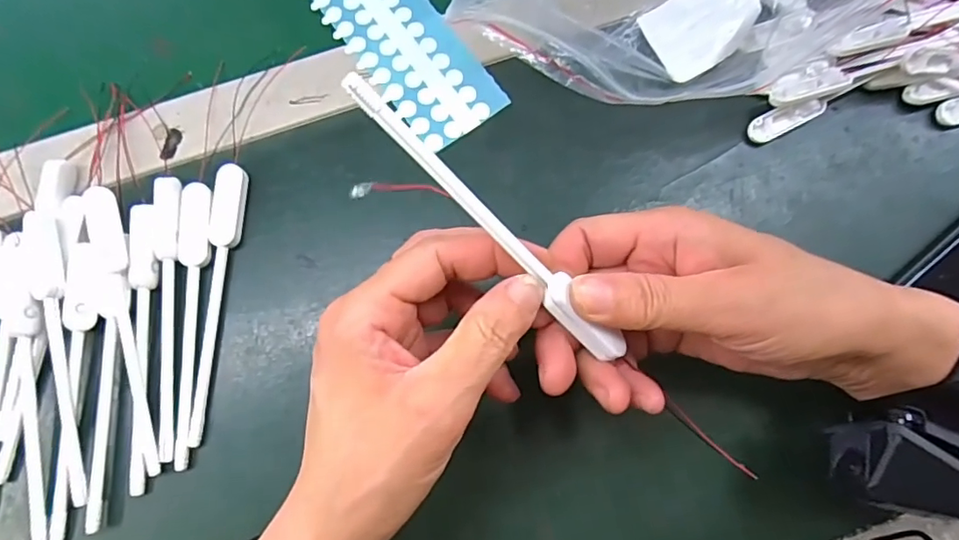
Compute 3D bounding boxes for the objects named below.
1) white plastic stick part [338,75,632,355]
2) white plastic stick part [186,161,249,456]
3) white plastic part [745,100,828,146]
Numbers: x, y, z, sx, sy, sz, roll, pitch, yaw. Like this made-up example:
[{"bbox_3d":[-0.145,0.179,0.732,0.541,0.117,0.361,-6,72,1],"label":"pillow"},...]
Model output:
[{"bbox_3d":[0.006,-0.016,0.197,0.139,0.007,0.013,45,79,-17],"label":"white plastic stick part"},{"bbox_3d":[-0.137,0.015,0.280,0.015,0.009,0.144,2,76,1],"label":"white plastic stick part"},{"bbox_3d":[0.172,-0.084,0.302,0.042,0.006,0.014,-22,77,8],"label":"white plastic part"}]

